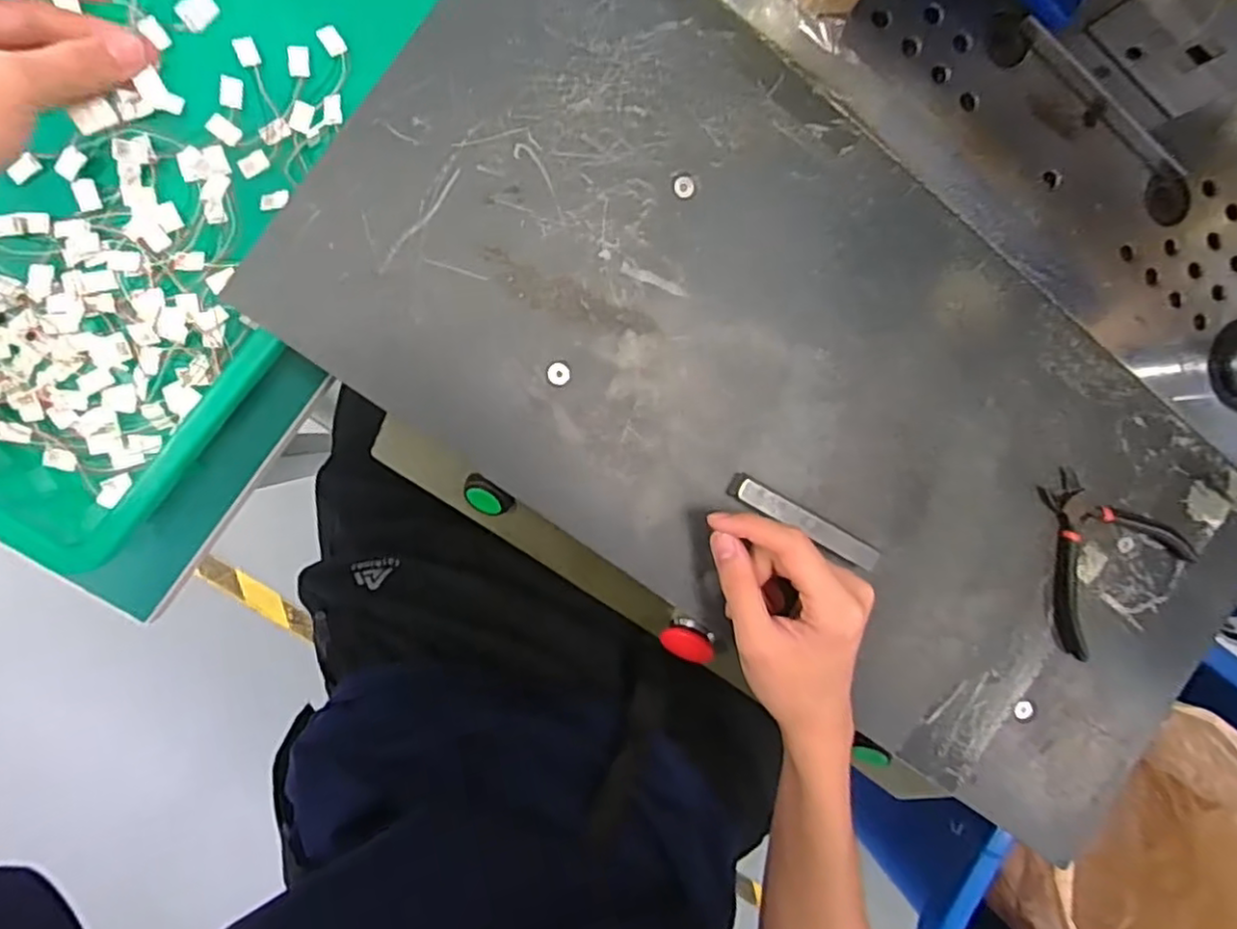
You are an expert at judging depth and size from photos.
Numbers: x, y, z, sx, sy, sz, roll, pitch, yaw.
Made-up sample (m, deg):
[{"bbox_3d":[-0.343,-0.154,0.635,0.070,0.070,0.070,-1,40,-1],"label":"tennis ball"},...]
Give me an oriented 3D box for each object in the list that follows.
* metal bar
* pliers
[{"bbox_3d":[0.113,0.036,0.402,0.095,0.018,0.014,27,87,-11],"label":"metal bar"},{"bbox_3d":[0.317,0.058,0.446,0.112,0.013,0.112,-42,100,-6],"label":"pliers"}]

